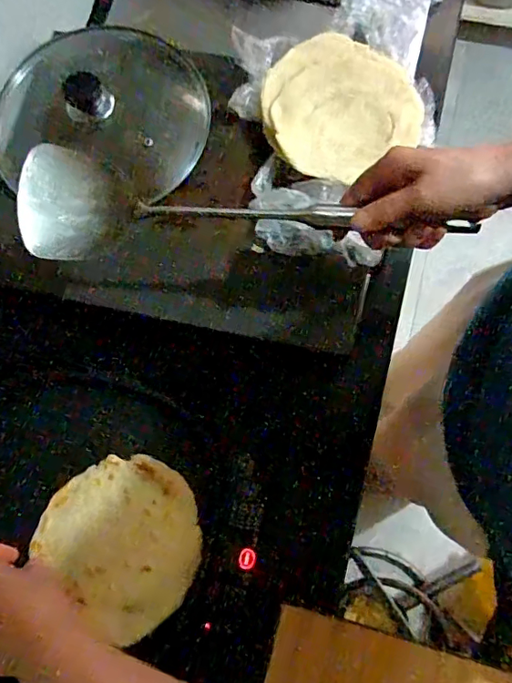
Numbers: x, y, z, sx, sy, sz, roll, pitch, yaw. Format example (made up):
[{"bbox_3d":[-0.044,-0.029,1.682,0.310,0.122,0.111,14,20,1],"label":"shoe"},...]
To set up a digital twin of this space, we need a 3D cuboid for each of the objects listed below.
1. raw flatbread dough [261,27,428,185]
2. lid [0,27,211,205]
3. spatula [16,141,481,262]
[{"bbox_3d":[0.094,-0.271,0.573,0.174,0.014,0.170,0,77,2],"label":"raw flatbread dough"},{"bbox_3d":[-0.176,-0.284,0.592,0.225,0.065,0.218,0,77,2],"label":"lid"},{"bbox_3d":[-0.014,-0.099,0.428,0.373,0.051,0.095,6,77,4],"label":"spatula"}]

